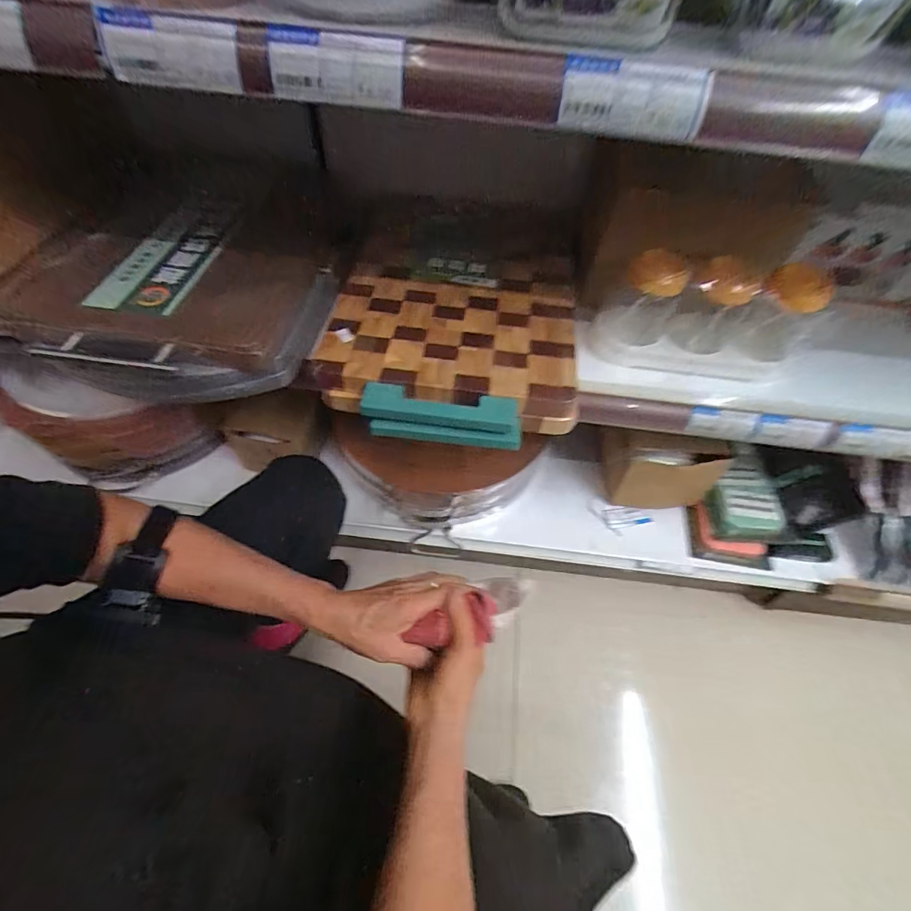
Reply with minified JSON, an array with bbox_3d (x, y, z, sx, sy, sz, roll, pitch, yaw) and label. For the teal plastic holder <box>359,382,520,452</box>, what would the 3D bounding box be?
[{"bbox_3d":[-0.015,-0.042,0.474,0.167,0.042,0.038,7,56,1],"label":"teal plastic holder"}]

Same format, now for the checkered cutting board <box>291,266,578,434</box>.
[{"bbox_3d":[-0.005,-0.144,0.544,0.301,0.038,0.222,5,56,0],"label":"checkered cutting board"}]

